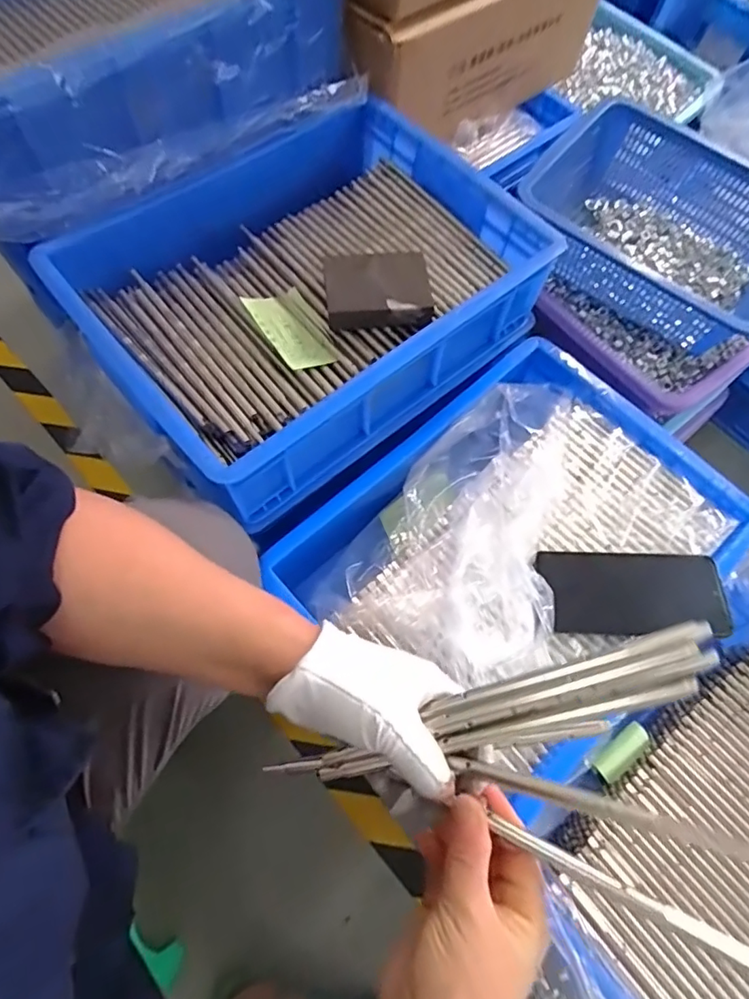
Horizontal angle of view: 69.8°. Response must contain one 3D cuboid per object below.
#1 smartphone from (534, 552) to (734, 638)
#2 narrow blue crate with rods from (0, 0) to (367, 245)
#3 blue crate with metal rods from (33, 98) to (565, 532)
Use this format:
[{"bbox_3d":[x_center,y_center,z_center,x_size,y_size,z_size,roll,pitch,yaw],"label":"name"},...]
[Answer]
[{"bbox_3d":[0.234,0.086,0.489,0.161,0.009,0.072,0,78,7],"label":"smartphone"},{"bbox_3d":[-0.265,-0.465,0.524,0.400,0.120,0.321,-35,72,-16],"label":"narrow blue crate with rods"},{"bbox_3d":[-0.056,-0.206,0.537,0.393,0.109,0.291,-38,73,-17],"label":"blue crate with metal rods"}]

